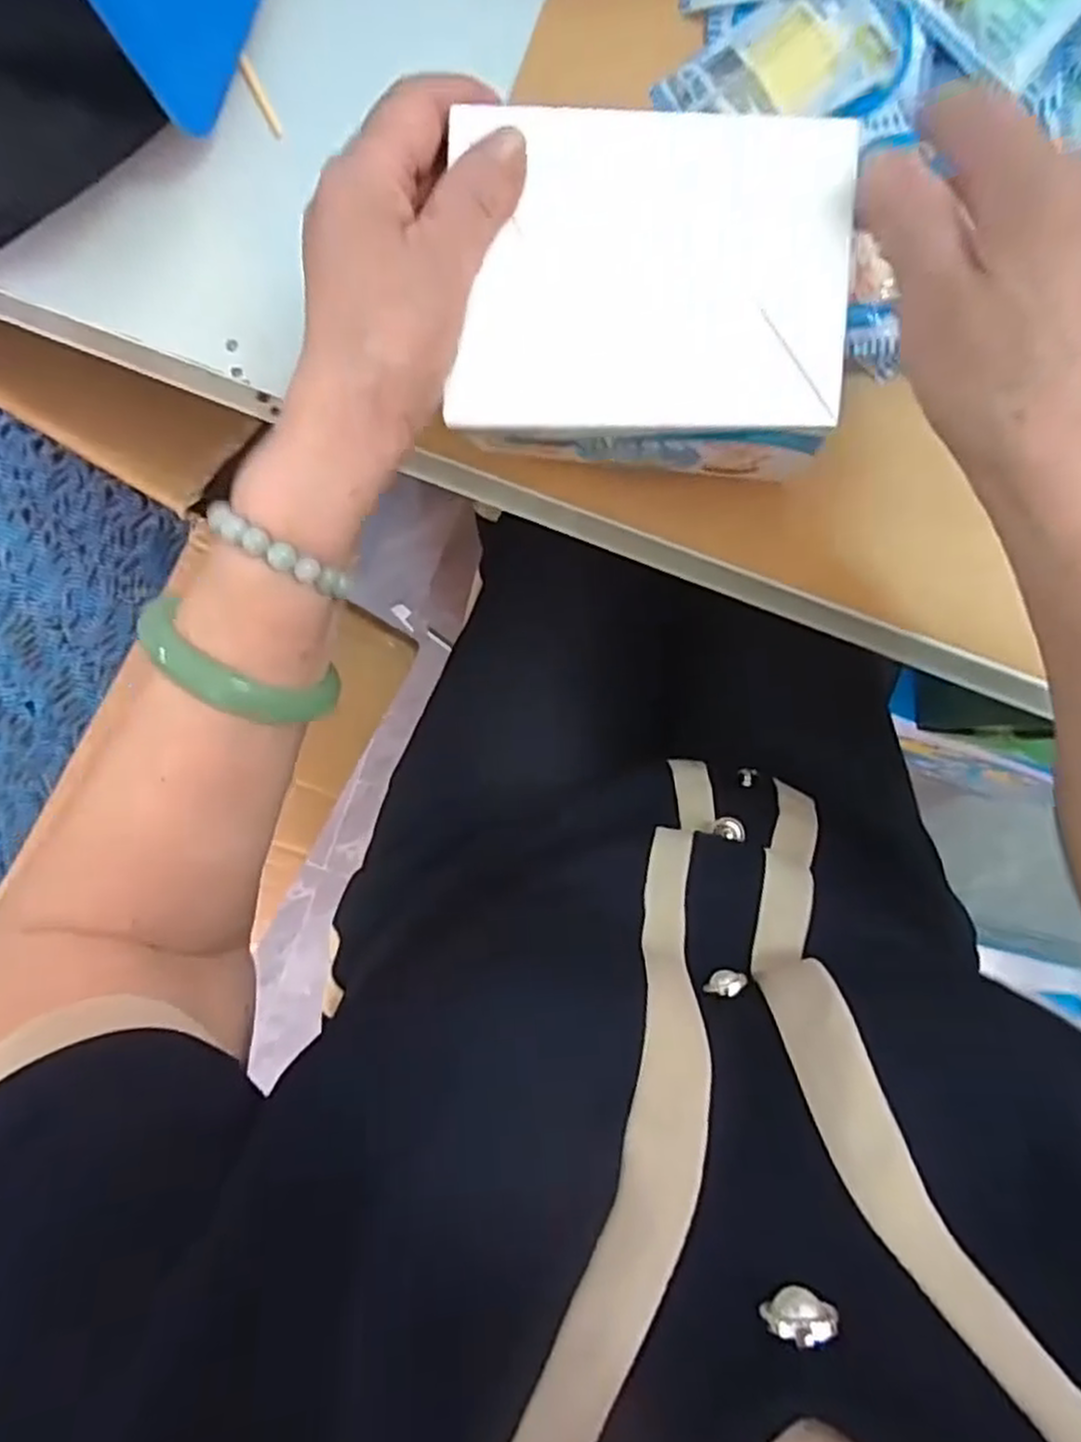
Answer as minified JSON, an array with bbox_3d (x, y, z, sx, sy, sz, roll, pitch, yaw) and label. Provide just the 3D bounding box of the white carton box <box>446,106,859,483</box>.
[{"bbox_3d":[0.040,-0.160,0.277,0.134,0.045,0.117,4,90,0],"label":"white carton box"}]

